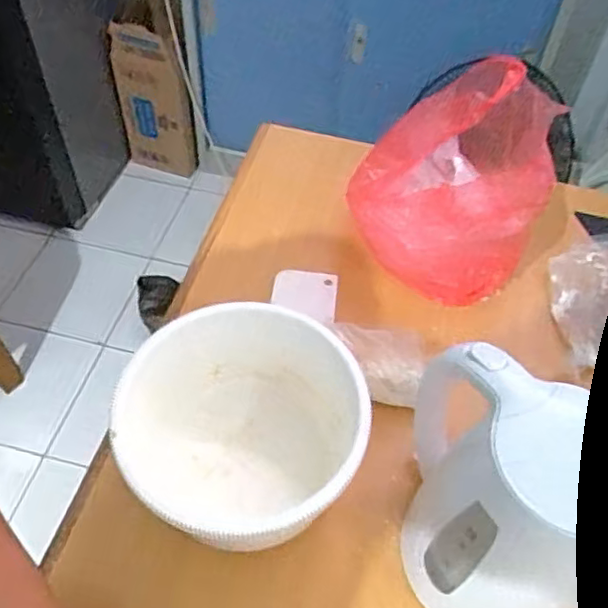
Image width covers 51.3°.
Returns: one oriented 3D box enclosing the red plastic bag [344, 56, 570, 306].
[{"bbox_3d":[0.165,-0.146,0.744,0.214,0.213,0.210,12,52,7],"label":"red plastic bag"}]

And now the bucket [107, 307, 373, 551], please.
[{"bbox_3d":[-0.052,0.118,0.566,0.193,0.136,0.203,1,51,-2],"label":"bucket"}]

